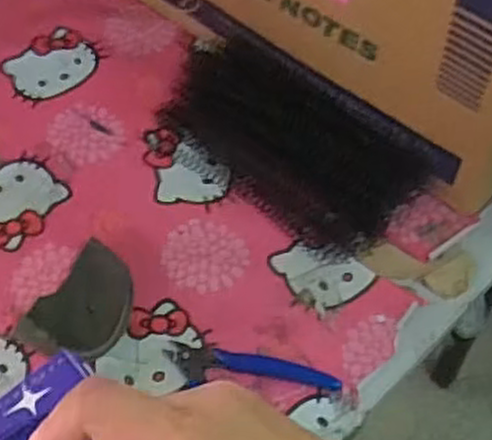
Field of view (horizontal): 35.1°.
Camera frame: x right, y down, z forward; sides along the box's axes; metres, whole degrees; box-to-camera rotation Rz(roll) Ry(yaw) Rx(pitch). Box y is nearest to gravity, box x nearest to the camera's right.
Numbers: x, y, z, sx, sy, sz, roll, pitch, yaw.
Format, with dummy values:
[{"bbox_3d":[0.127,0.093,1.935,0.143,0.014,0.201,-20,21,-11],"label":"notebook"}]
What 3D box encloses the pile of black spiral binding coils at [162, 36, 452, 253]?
[{"bbox_3d":[0.031,-0.064,0.624,0.218,0.051,0.097,38,66,22],"label":"pile of black spiral binding coils"}]

